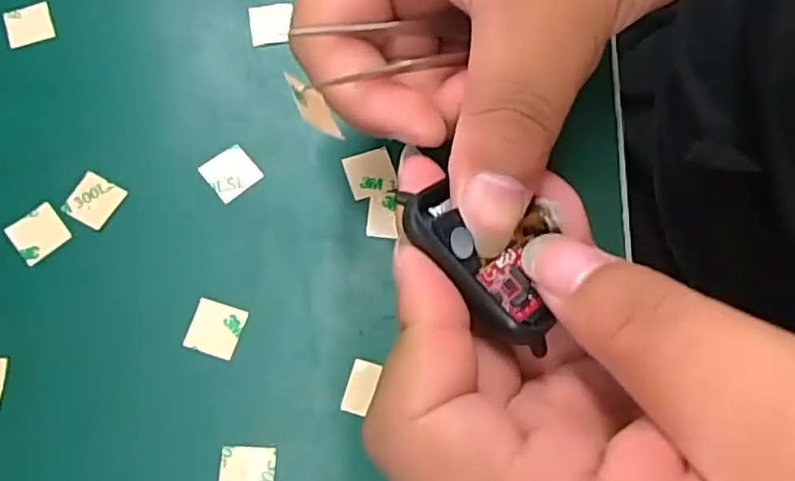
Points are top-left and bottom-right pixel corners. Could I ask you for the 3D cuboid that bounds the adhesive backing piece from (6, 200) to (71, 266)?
[{"bbox_3d":[-0.112,-0.003,0.199,0.015,0.004,0.016,-38,76,-12],"label":"adhesive backing piece"}]

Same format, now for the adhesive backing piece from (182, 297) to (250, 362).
[{"bbox_3d":[-0.054,0.026,0.190,0.015,0.004,0.015,15,74,5],"label":"adhesive backing piece"}]

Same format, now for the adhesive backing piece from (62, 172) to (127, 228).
[{"bbox_3d":[-0.097,-0.013,0.202,0.015,0.004,0.015,26,74,6],"label":"adhesive backing piece"}]

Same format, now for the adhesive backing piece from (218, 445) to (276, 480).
[{"bbox_3d":[-0.042,0.065,0.177,0.015,0.004,0.015,2,72,1],"label":"adhesive backing piece"}]

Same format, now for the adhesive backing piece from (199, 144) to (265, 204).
[{"bbox_3d":[-0.054,-0.022,0.205,0.015,0.004,0.015,-37,80,-11],"label":"adhesive backing piece"}]

